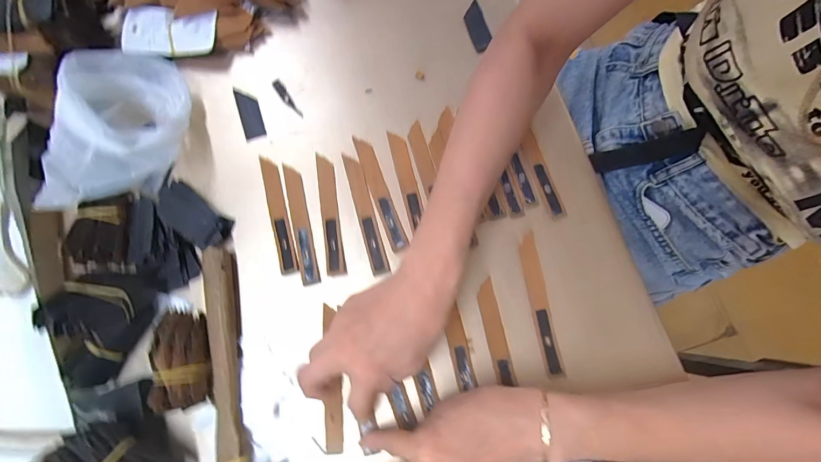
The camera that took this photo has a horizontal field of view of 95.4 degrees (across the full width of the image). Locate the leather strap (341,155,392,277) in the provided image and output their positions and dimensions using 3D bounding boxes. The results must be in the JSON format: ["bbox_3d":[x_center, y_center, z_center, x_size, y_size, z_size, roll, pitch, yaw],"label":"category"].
[{"bbox_3d":[-0.044,-0.019,0.363,0.017,0.006,0.124,-17,75,-2],"label":"leather strap"}]

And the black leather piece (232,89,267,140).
[{"bbox_3d":[-0.174,-0.129,0.407,0.023,0.006,0.064,-20,76,-3],"label":"black leather piece"}]

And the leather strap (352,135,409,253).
[{"bbox_3d":[-0.030,-0.039,0.368,0.018,0.005,0.122,-22,77,3],"label":"leather strap"}]

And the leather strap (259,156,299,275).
[{"bbox_3d":[-0.131,-0.018,0.369,0.017,0.004,0.122,-16,75,-2],"label":"leather strap"}]

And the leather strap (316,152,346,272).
[{"bbox_3d":[-0.079,-0.018,0.367,0.017,0.005,0.122,-10,75,0],"label":"leather strap"}]

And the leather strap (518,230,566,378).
[{"bbox_3d":[0.116,0.063,0.336,0.017,0.004,0.125,-8,75,0],"label":"leather strap"}]

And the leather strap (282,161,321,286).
[{"bbox_3d":[-0.108,-0.009,0.367,0.017,0.004,0.124,-14,75,-2],"label":"leather strap"}]

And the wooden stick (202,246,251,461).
[{"bbox_3d":[-0.163,0.107,0.328,0.024,0.021,0.188,-12,75,-1],"label":"wooden stick"}]

